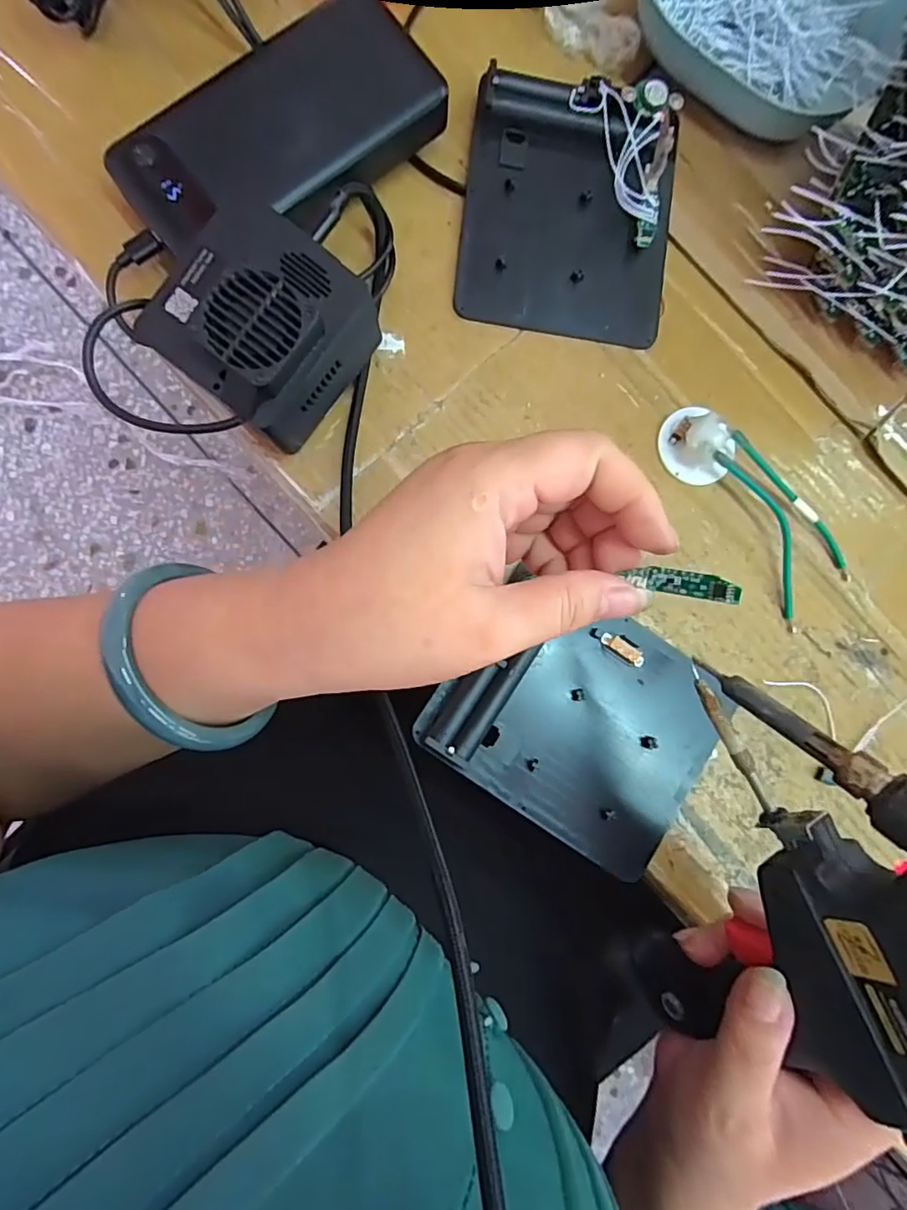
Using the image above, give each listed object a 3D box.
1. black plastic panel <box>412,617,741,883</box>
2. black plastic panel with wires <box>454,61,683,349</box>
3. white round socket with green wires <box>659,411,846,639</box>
[{"bbox_3d":[0.066,0.056,0.280,0.132,0.022,0.109,35,82,-2],"label":"black plastic panel"},{"bbox_3d":[0.062,-0.206,0.292,0.110,0.023,0.121,7,84,-6],"label":"black plastic panel with wires"},{"bbox_3d":[0.162,-0.054,0.299,0.048,0.017,0.129,-38,90,-8],"label":"white round socket with green wires"}]

